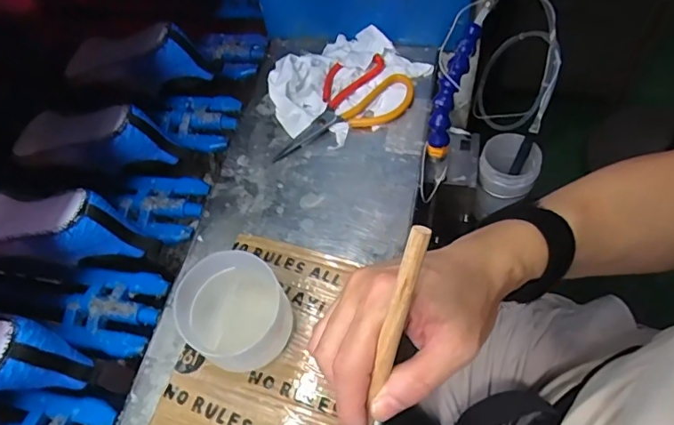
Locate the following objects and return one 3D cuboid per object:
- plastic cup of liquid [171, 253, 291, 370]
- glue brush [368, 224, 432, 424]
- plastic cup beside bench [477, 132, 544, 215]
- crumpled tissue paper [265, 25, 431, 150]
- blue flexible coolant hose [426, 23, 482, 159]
[{"bbox_3d":[-0.089,0.093,0.442,0.092,0.068,0.094,0,56,-1],"label":"plastic cup of liquid"},{"bbox_3d":[0.021,0.090,0.269,0.016,0.186,0.011,18,24,11],"label":"glue brush"},{"bbox_3d":[0.217,-0.037,0.657,0.071,0.110,0.083,26,59,16],"label":"plastic cup beside bench"},{"bbox_3d":[0.013,-0.166,0.629,0.182,0.041,0.181,17,57,10],"label":"crumpled tissue paper"},{"bbox_3d":[0.124,-0.130,0.540,0.027,0.144,0.036,18,19,11],"label":"blue flexible coolant hose"}]

